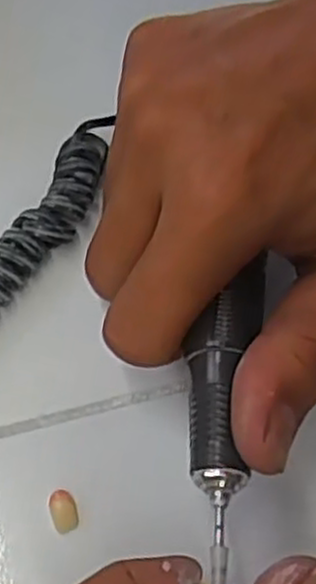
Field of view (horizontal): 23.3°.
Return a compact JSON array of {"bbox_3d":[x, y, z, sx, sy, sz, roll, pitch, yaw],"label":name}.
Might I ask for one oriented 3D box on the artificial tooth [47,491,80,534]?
[{"bbox_3d":[-0.028,0.065,0.225,0.008,0.007,0.011,-20,64,-14],"label":"artificial tooth"}]

